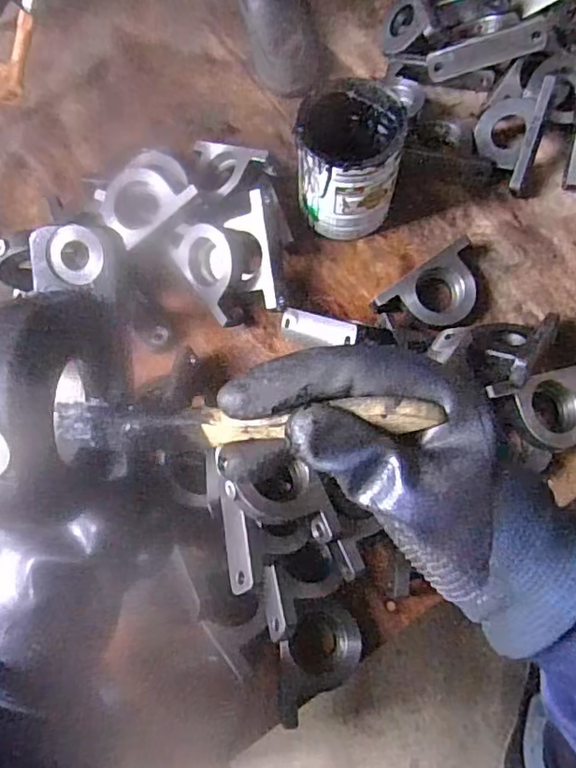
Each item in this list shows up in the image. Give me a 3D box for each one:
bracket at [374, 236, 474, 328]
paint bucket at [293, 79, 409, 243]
[{"bbox_3d":[0.192,-0.114,0.743,0.151,0.032,0.087,-36,75,-9],"label":"bracket"},{"bbox_3d":[0.075,-0.275,0.730,0.124,0.143,0.125,-8,72,0],"label":"paint bucket"}]

